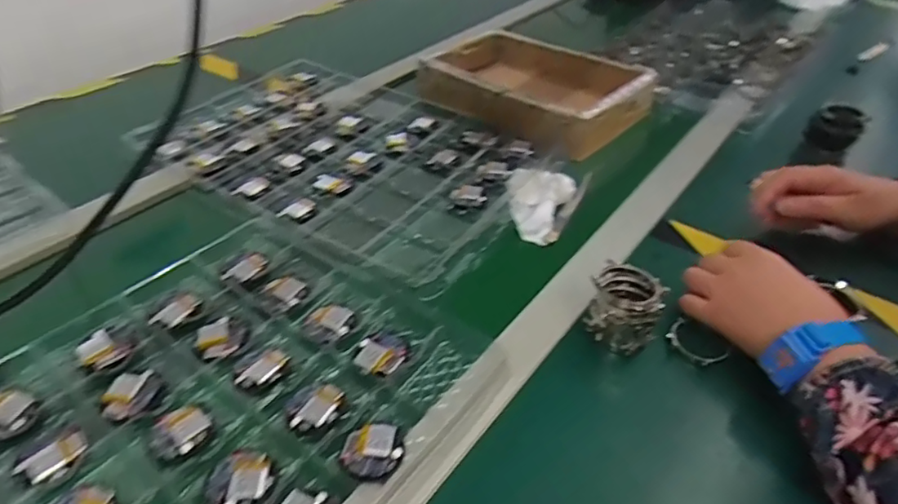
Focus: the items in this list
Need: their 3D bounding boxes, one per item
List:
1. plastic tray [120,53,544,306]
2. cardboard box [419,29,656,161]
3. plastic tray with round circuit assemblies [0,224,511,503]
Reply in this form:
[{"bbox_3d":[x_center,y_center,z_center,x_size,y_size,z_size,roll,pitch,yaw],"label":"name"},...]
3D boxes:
[{"bbox_3d":[-0.115,-0.126,0.704,0.449,0.022,0.313,26,44,29],"label":"plastic tray"},{"bbox_3d":[0.109,-0.224,0.797,0.281,0.058,0.181,23,43,26],"label":"cardboard box"},{"bbox_3d":[-0.205,0.134,0.388,0.295,0.022,0.432,27,45,29],"label":"plastic tray with round circuit assemblies"}]

